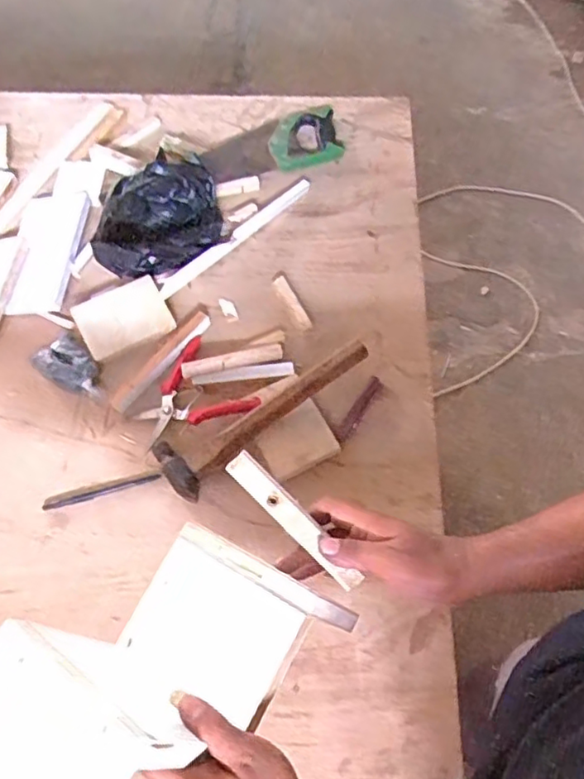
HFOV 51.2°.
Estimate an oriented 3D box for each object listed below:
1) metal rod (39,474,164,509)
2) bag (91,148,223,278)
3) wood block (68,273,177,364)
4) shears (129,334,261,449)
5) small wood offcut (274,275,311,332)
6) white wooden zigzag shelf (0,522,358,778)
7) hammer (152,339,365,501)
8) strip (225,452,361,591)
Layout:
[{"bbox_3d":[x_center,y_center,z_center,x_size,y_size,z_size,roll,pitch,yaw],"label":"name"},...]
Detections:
[{"bbox_3d":[-0.240,0.128,0.772,0.145,0.009,0.013,-15,62,-7],"label":"metal rod"},{"bbox_3d":[-0.200,-0.263,0.930,0.121,0.114,0.209,35,67,19],"label":"bag"},{"bbox_3d":[-0.247,-0.108,0.891,0.126,0.020,0.095,-26,64,-12],"label":"wood block"},{"bbox_3d":[-0.149,0.012,0.836,0.151,0.035,0.160,-35,66,-16],"label":"shears"},{"bbox_3d":[-0.001,-0.132,0.918,0.021,0.013,0.110,-24,63,-11],"label":"small wood offcut"},{"bbox_3d":[-0.137,0.221,0.420,0.151,0.113,0.338,45,39,18],"label":"white wooden zigzag shelf"},{"bbox_3d":[-0.046,0.017,0.803,0.299,0.060,0.097,-37,66,-17],"label":"hammer"},{"bbox_3d":[0.002,0.107,0.495,0.022,0.011,0.141,-42,87,-20],"label":"strip"}]

